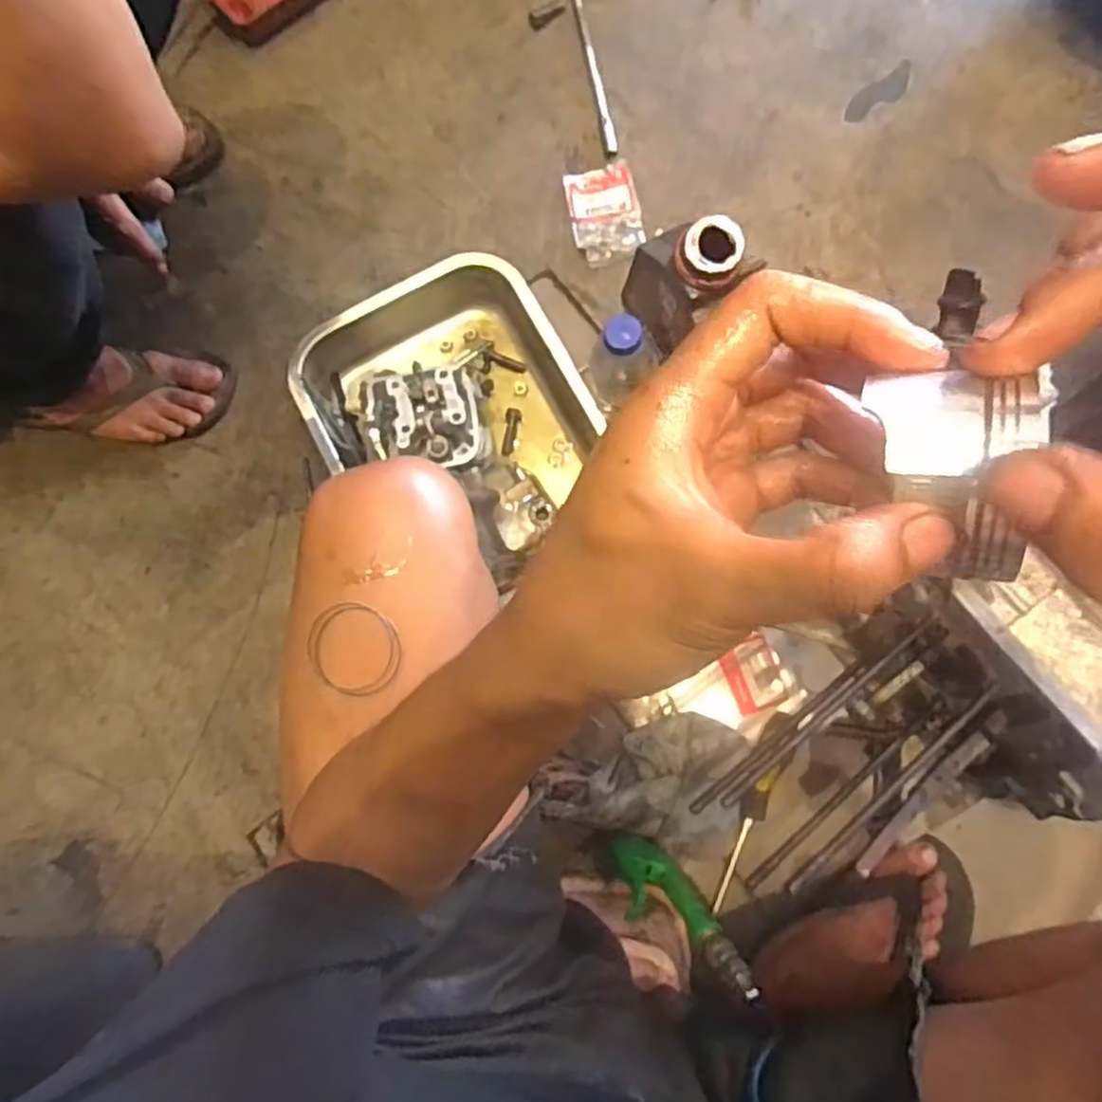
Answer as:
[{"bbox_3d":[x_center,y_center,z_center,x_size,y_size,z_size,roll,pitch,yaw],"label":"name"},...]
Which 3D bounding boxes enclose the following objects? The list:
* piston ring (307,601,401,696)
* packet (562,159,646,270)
[{"bbox_3d":[-0.111,0.055,0.425,0.053,0.005,0.053,1,95,8],"label":"piston ring"},{"bbox_3d":[0.062,-0.376,0.845,0.077,0.016,0.128,-9,78,2],"label":"packet"}]

